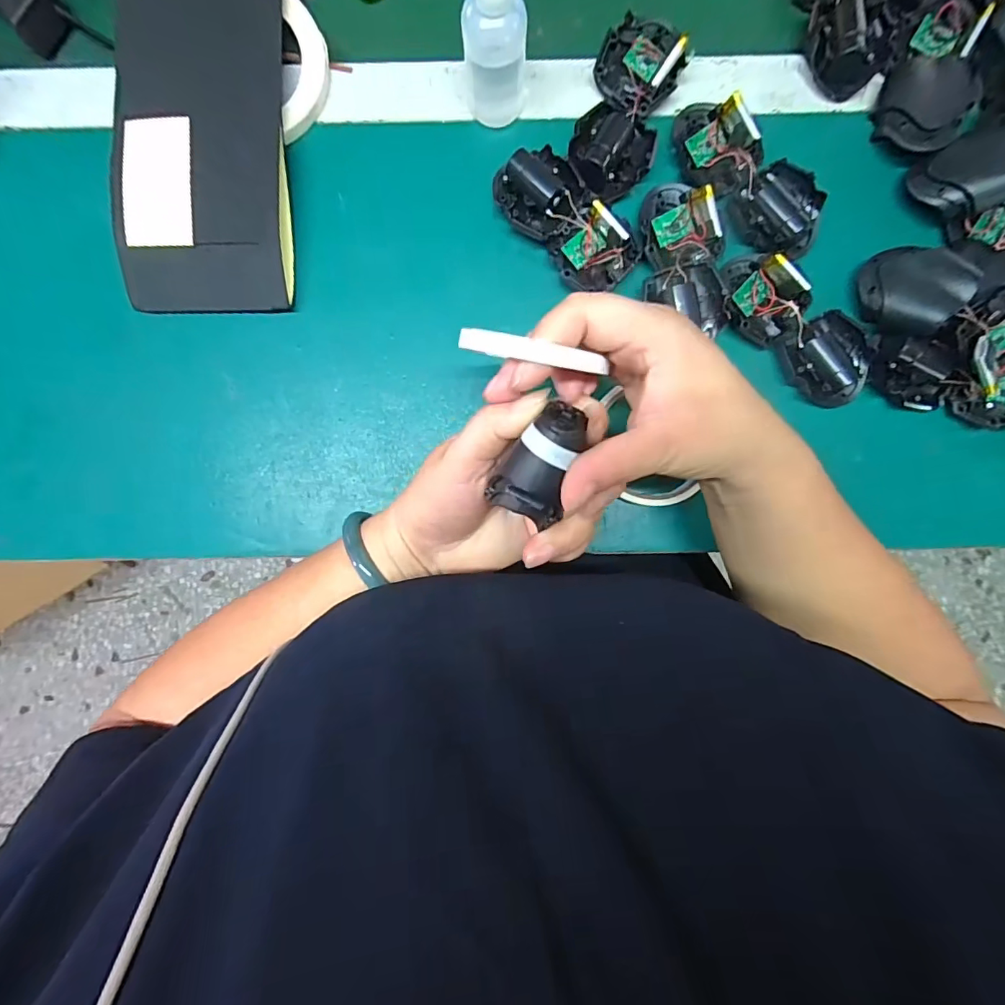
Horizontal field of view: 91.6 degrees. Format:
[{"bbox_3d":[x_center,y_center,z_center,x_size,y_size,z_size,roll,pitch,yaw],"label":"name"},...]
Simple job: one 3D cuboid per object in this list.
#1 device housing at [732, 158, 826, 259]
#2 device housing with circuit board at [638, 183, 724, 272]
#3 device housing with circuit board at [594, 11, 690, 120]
[{"bbox_3d":[0.184,-0.191,0.321,0.057,0.014,0.056,45,91,0],"label":"device housing"},{"bbox_3d":[0.115,-0.183,0.320,0.047,0.024,0.054,-20,90,0],"label":"device housing with circuit board"},{"bbox_3d":[0.091,-0.287,0.317,0.057,0.021,0.052,0,90,0],"label":"device housing with circuit board"}]

